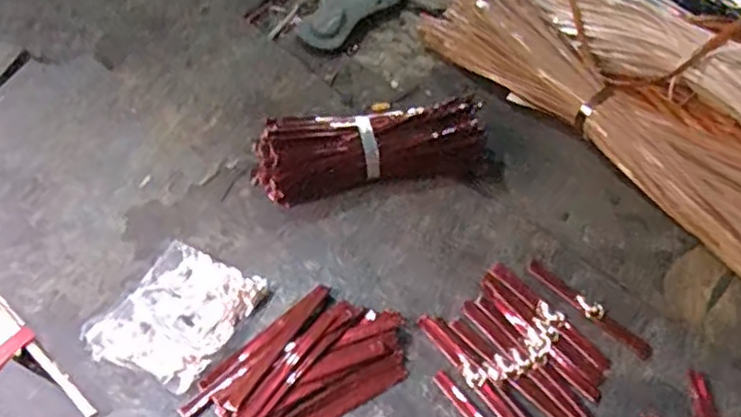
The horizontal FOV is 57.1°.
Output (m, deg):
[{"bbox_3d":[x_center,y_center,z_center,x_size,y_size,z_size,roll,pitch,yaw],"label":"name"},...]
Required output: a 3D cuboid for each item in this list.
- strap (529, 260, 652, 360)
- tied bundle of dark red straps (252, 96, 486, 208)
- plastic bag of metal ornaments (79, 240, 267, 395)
[{"bbox_3d":[0.209,0.094,0.652,0.018,0.004,0.135,-37,62,-25],"label":"strap"},{"bbox_3d":[-0.001,-0.067,0.746,0.257,0.069,0.080,-10,54,-6],"label":"tied bundle of dark red straps"},{"bbox_3d":[-0.184,0.100,0.651,0.113,0.017,0.138,26,57,18],"label":"plastic bag of metal ornaments"}]

